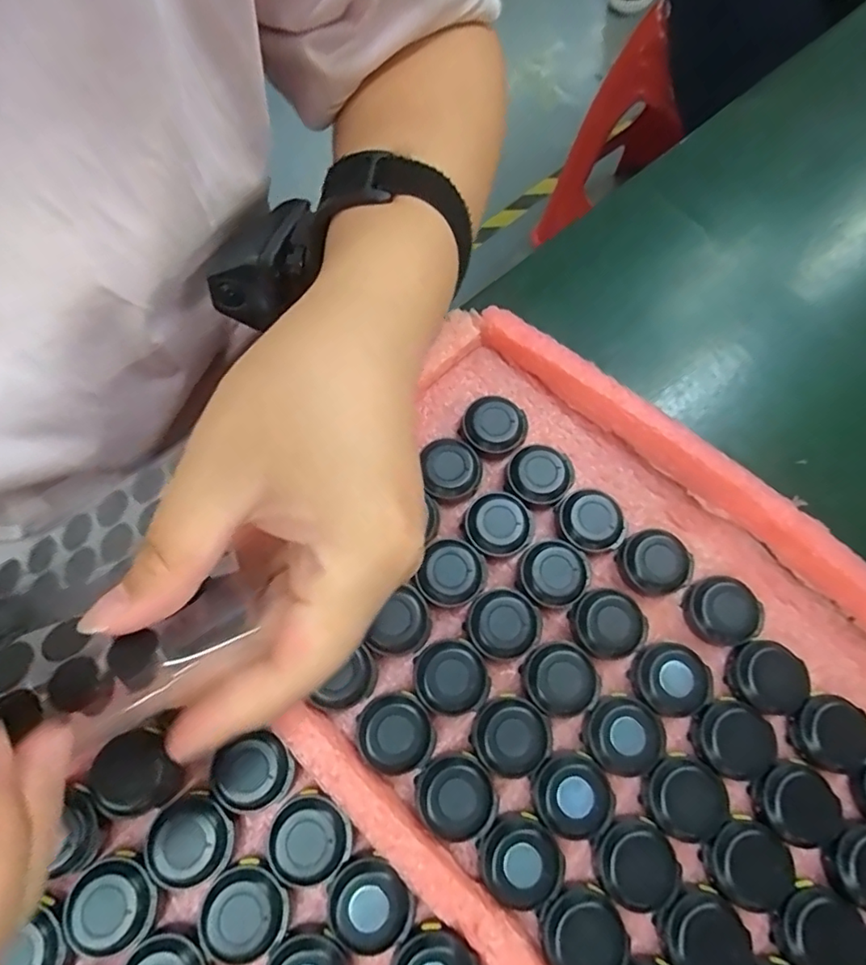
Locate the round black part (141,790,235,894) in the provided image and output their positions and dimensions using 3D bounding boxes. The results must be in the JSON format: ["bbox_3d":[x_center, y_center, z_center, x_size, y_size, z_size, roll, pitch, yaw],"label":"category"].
[{"bbox_3d":[-0.089,0.133,0.205,0.030,0.011,0.029,1,69,-2],"label":"round black part"}]

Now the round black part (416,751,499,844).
[{"bbox_3d":[0.009,0.122,0.215,0.029,0.011,0.030,1,69,-2],"label":"round black part"}]

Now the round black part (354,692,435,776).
[{"bbox_3d":[-0.015,0.100,0.221,0.028,0.011,0.029,1,69,-2],"label":"round black part"}]

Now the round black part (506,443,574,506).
[{"bbox_3d":[0.050,-0.004,0.259,0.029,0.011,0.028,1,69,-2],"label":"round black part"}]

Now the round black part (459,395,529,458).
[{"bbox_3d":[0.029,-0.026,0.266,0.030,0.013,0.028,1,69,-2],"label":"round black part"}]

